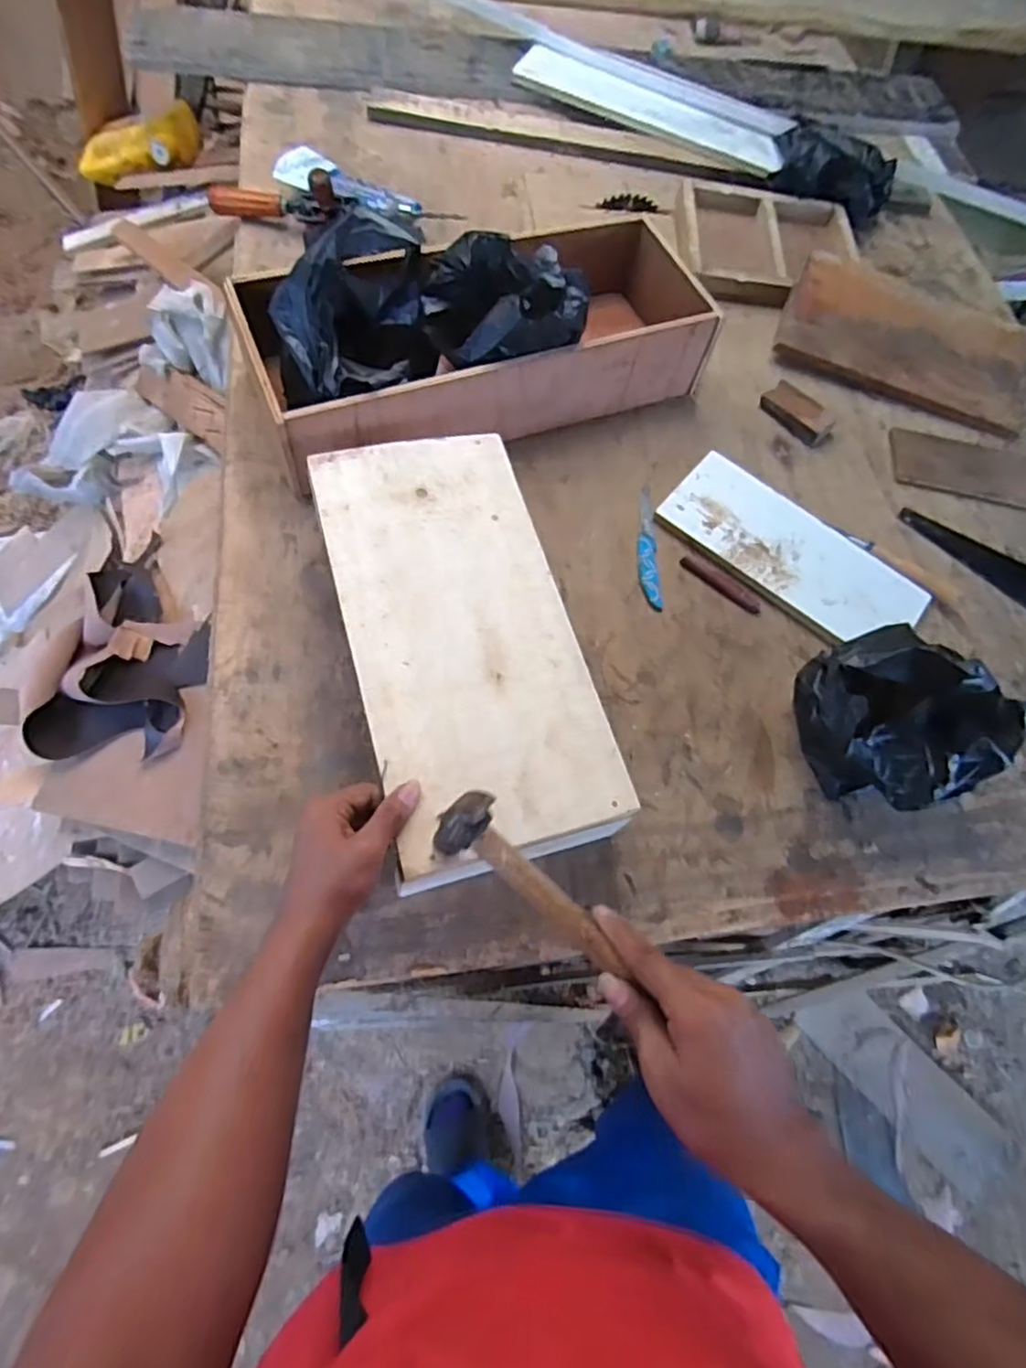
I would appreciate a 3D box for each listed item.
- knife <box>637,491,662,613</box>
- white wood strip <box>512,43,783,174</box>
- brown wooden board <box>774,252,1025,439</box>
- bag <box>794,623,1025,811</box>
[{"bbox_3d":[0.161,-0.170,0.787,0.025,0.012,0.177,3,62,-4],"label":"knife"},{"bbox_3d":[0.241,-1.006,1.154,0.475,0.020,0.107,21,72,0],"label":"white wood strip"},{"bbox_3d":[0.581,-0.501,0.961,0.373,0.044,0.192,18,84,-5],"label":"brown wooden board"},{"bbox_3d":[0.378,0.033,0.639,0.171,0.170,0.162,-18,70,-16],"label":"bag"}]

